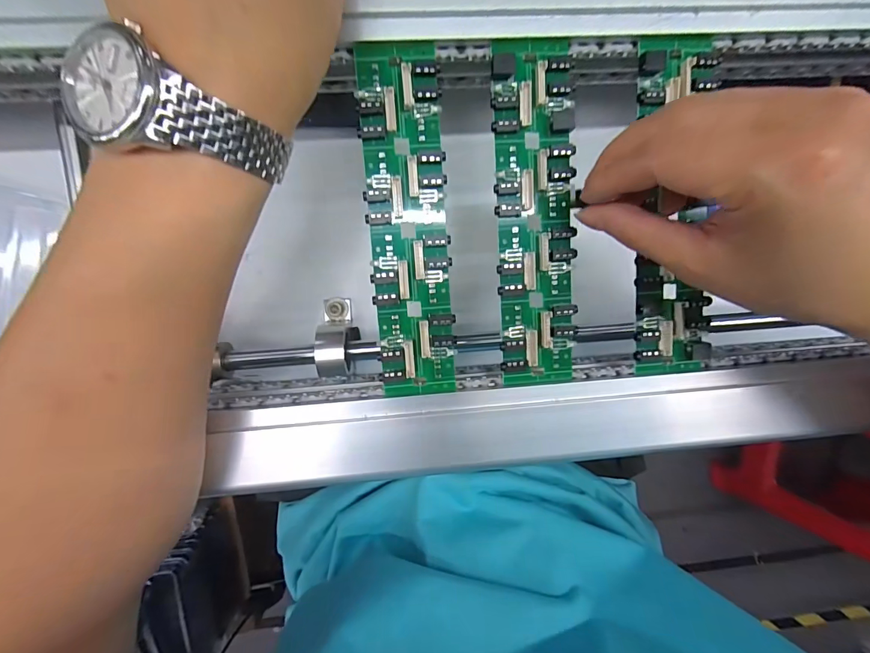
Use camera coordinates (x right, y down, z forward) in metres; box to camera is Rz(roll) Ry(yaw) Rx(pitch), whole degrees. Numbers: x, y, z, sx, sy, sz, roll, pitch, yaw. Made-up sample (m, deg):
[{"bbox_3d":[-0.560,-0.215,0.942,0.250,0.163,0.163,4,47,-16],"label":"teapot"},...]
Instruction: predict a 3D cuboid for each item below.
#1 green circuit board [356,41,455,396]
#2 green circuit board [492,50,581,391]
[{"bbox_3d":[-0.014,-0.054,0.216,0.043,0.009,0.185,-4,96,-3],"label":"green circuit board"},{"bbox_3d":[0.056,-0.058,0.219,0.044,0.009,0.182,-3,96,-3],"label":"green circuit board"}]

